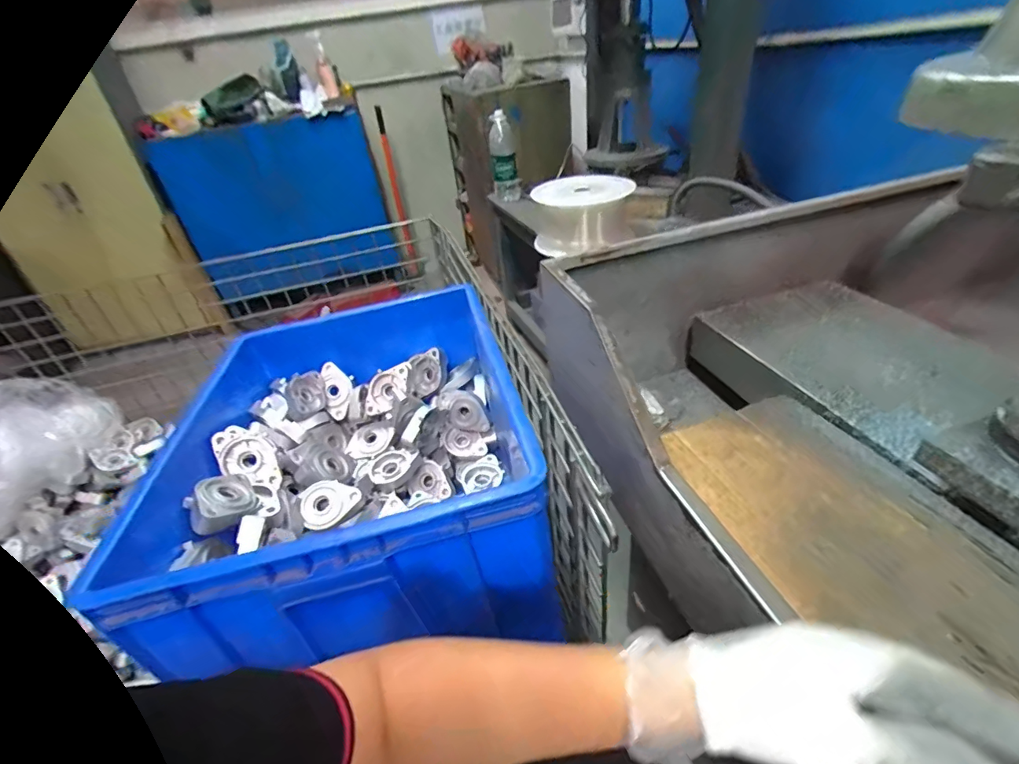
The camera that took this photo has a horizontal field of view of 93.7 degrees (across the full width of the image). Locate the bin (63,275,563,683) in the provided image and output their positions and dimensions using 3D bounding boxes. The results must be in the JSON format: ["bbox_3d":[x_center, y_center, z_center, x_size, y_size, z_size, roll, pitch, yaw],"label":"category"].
[{"bbox_3d":[-0.201,0.090,0.671,0.397,0.242,0.543,-11,36,-5],"label":"bin"}]

